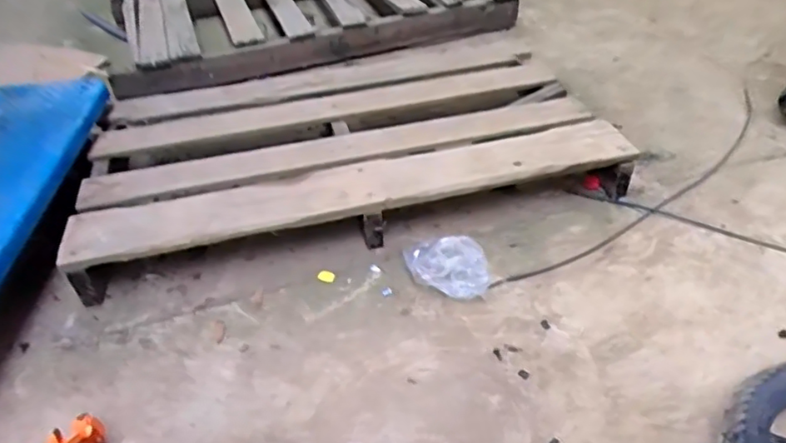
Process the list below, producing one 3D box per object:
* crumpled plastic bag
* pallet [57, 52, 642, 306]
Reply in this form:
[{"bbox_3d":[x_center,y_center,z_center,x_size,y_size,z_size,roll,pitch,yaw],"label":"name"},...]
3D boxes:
[{"bbox_3d":[0.106,0.090,1.094,0.141,0.038,0.154,-16,43,-13],"label":"crumpled plastic bag"},{"bbox_3d":[-0.118,-0.191,1.349,1.098,0.135,0.648,-12,42,-9],"label":"pallet"}]

